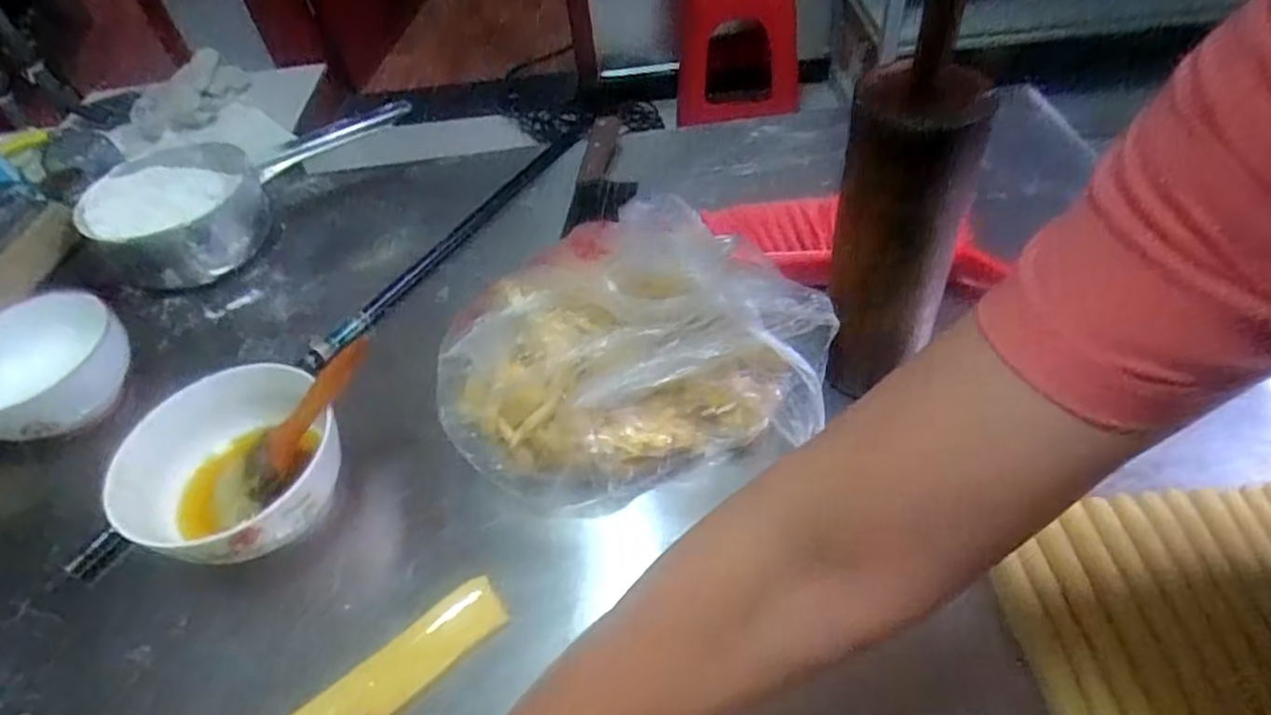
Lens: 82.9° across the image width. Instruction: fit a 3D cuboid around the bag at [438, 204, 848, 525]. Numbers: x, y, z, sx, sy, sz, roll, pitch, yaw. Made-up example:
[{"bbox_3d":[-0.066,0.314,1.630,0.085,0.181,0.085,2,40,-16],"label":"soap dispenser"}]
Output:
[{"bbox_3d":[-0.014,-0.013,0.527,0.267,0.132,0.193,-16,48,-8],"label":"bag"}]

